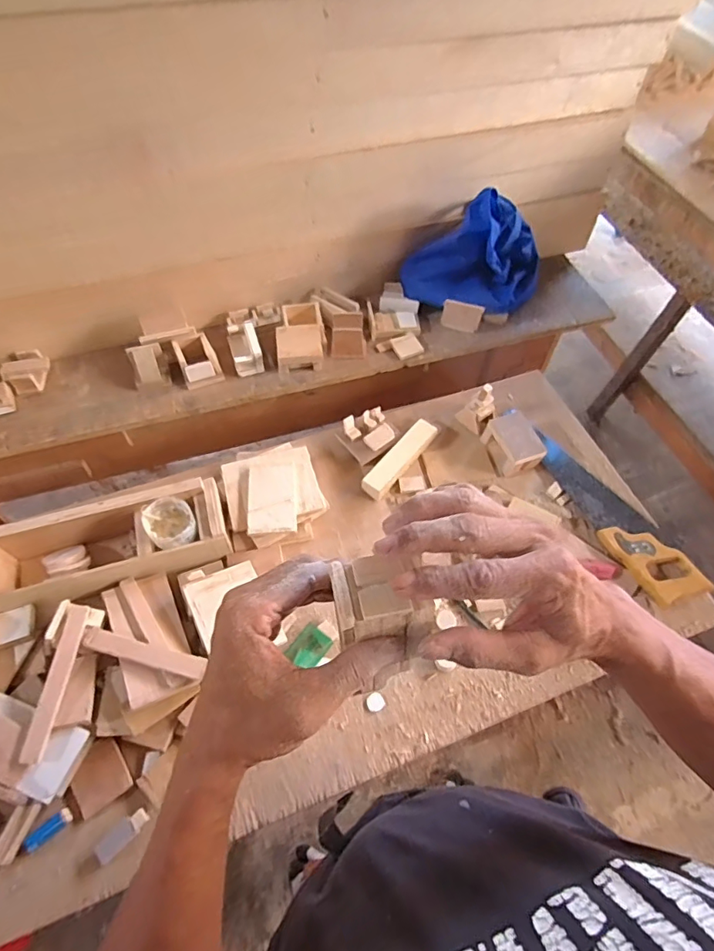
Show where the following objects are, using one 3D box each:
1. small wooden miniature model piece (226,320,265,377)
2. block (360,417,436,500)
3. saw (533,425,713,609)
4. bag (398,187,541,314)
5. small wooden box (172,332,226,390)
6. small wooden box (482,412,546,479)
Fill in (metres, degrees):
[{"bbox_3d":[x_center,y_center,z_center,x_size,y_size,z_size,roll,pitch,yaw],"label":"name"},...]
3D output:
[{"bbox_3d":[-0.214,-0.242,0.966,0.056,0.041,0.103,-17,60,-11],"label":"small wooden miniature model piece"},{"bbox_3d":[0.071,-0.029,0.860,0.047,0.032,0.165,35,63,16],"label":"block"},{"bbox_3d":[0.417,0.056,0.829,0.103,0.039,0.336,-20,61,-13],"label":"saw"},{"bbox_3d":[0.236,-0.423,0.954,0.269,0.198,0.123,-11,59,-7],"label":"bag"},{"bbox_3d":[-0.292,-0.210,0.933,0.067,0.067,0.071,-22,61,-14],"label":"small wooden box"},{"bbox_3d":[0.269,-0.056,0.873,0.065,0.067,0.098,-21,61,-13],"label":"small wooden box"}]

